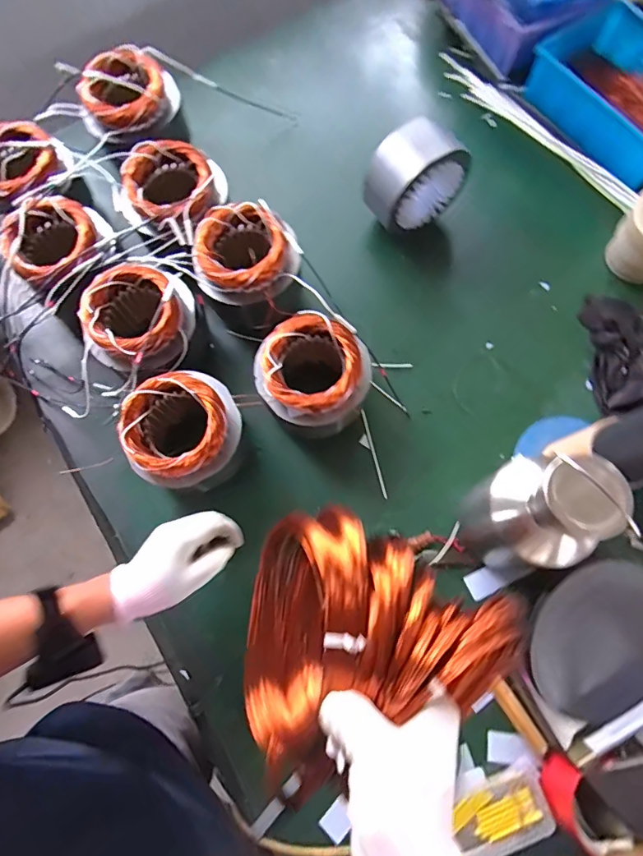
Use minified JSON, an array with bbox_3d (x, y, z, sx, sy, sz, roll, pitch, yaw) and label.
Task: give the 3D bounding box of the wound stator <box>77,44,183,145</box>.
[{"bbox_3d":[-0.307,-0.520,0.736,0.147,0.078,0.115,-42,78,-9],"label":"wound stator"}]

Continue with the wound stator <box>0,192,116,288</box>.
[{"bbox_3d":[-0.371,-0.259,0.674,0.136,0.090,0.132,-39,77,-9],"label":"wound stator"}]

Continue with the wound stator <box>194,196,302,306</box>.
[{"bbox_3d":[-0.108,-0.242,0.669,0.146,0.095,0.135,-20,75,-4],"label":"wound stator"}]

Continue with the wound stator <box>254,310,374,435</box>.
[{"bbox_3d":[-0.012,-0.061,0.649,0.133,0.145,0.135,0,75,1],"label":"wound stator"}]

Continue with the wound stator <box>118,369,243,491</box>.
[{"bbox_3d":[-0.173,0.014,0.633,0.134,0.152,0.131,0,75,1],"label":"wound stator"}]

